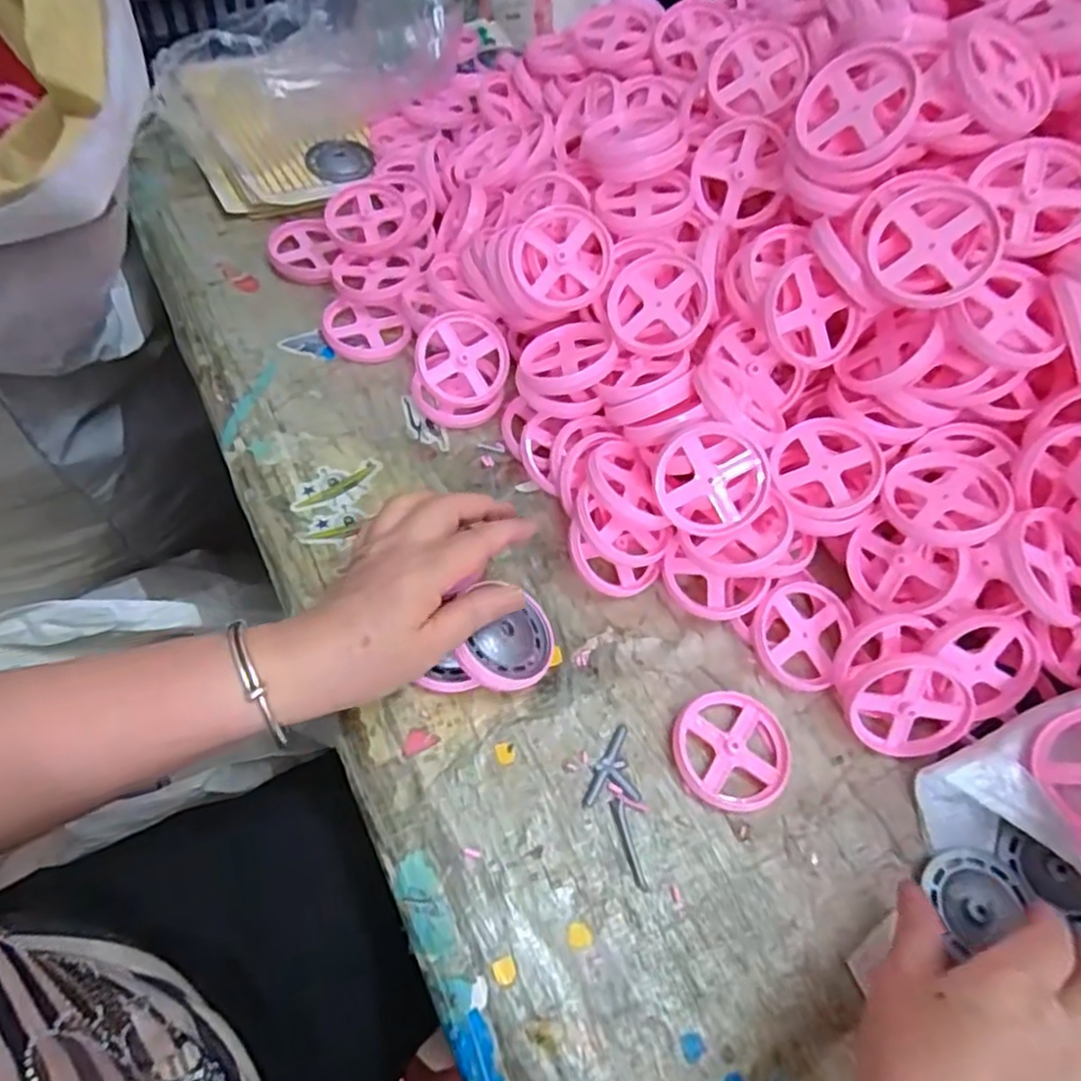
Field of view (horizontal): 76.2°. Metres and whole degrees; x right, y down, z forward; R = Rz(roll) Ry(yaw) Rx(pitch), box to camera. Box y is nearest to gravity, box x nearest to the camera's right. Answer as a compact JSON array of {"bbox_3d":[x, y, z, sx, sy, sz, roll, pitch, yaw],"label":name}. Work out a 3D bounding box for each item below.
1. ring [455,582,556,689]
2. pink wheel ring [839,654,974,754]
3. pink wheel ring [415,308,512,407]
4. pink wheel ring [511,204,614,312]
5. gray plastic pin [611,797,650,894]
[{"bbox_3d":[-0.018,0.056,0.389,0.054,0.010,0.058,16,56,-26],"label":"ring"},{"bbox_3d":[0.205,0.093,0.386,0.061,0.007,0.062,4,112,9],"label":"pink wheel ring"},{"bbox_3d":[-0.053,-0.125,0.482,0.063,0.017,0.063,-25,94,-8],"label":"pink wheel ring"},{"bbox_3d":[0.015,-0.182,0.446,0.063,0.014,0.064,0,90,2],"label":"pink wheel ring"},{"bbox_3d":[0.047,0.158,0.359,0.007,0.004,0.045,-11,62,-15],"label":"gray plastic pin"}]

